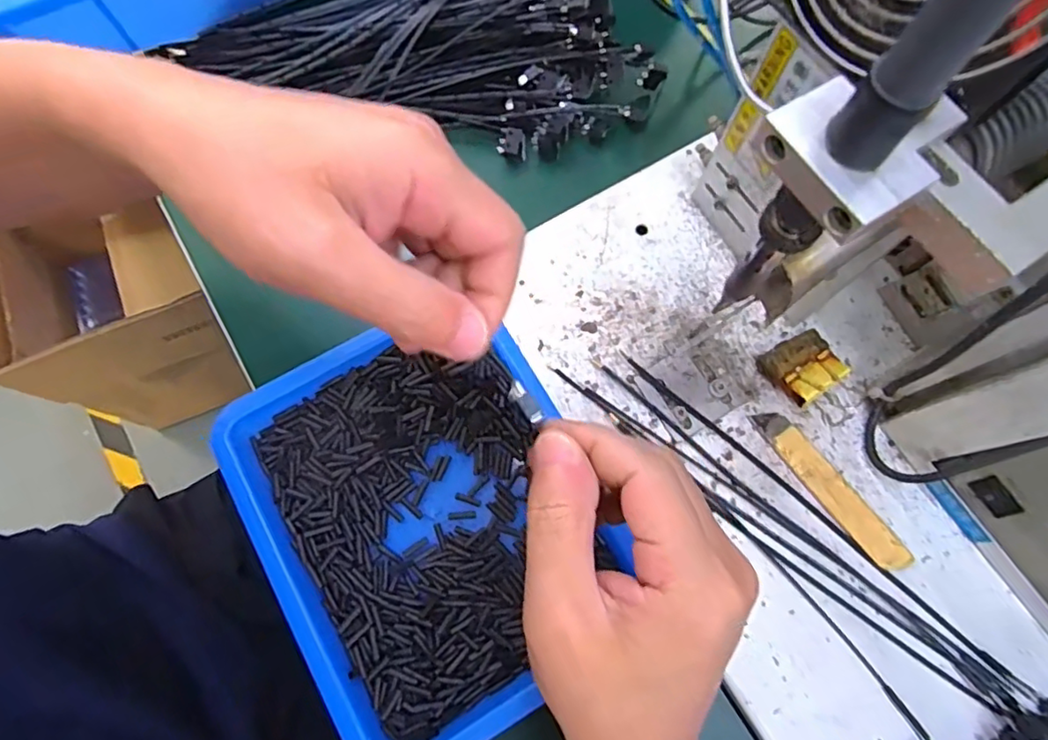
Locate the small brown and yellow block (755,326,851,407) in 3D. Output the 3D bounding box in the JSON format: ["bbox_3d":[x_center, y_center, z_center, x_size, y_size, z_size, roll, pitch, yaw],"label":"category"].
[{"bbox_3d":[0.158,-0.002,0.341,0.039,0.018,0.035,-31,76,-9],"label":"small brown and yellow block"}]

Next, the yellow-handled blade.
[{"bbox_3d":[0.166,0.064,0.326,0.021,0.005,0.102,-35,77,-10],"label":"yellow-handled blade"}]

